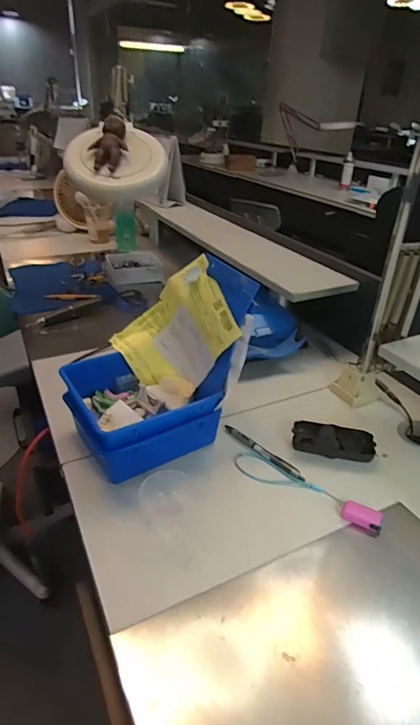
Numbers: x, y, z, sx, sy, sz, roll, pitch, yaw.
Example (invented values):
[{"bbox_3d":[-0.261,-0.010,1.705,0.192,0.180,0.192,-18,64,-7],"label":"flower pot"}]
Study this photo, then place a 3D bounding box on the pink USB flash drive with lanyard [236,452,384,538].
[{"bbox_3d":[0.115,0.156,0.535,0.191,0.011,0.041,22,37,31],"label":"pink USB flash drive with lanyard"}]

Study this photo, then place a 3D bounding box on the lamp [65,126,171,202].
[{"bbox_3d":[-0.199,-0.428,0.930,0.218,0.055,0.181,-5,73,-11],"label":"lamp"}]

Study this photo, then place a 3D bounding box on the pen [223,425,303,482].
[{"bbox_3d":[0.071,0.122,0.591,0.133,0.011,0.015,26,39,34],"label":"pen"}]

